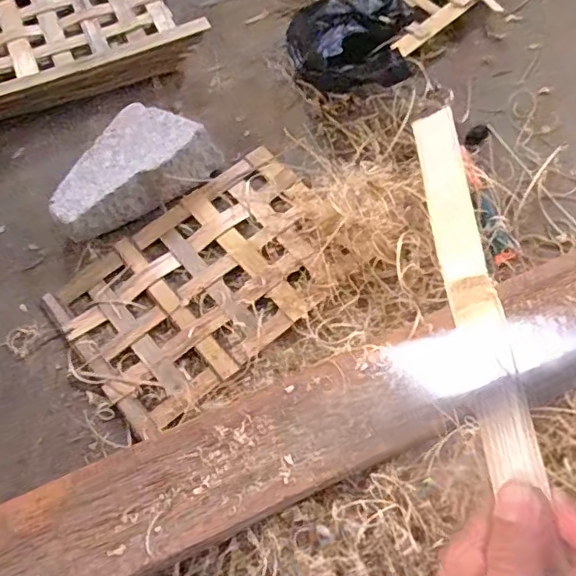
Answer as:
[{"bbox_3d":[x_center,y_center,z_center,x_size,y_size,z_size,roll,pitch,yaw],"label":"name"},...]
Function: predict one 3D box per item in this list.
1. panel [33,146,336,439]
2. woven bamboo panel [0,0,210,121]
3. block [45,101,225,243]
[{"bbox_3d":[-0.097,-0.012,0.693,0.346,0.021,0.226,-37,70,-17],"label":"panel"},{"bbox_3d":[-0.364,-0.372,0.845,0.437,0.054,0.257,-25,67,-12],"label":"woven bamboo panel"},{"bbox_3d":[-0.211,-0.156,0.745,0.225,0.065,0.125,-38,71,-17],"label":"block"}]

